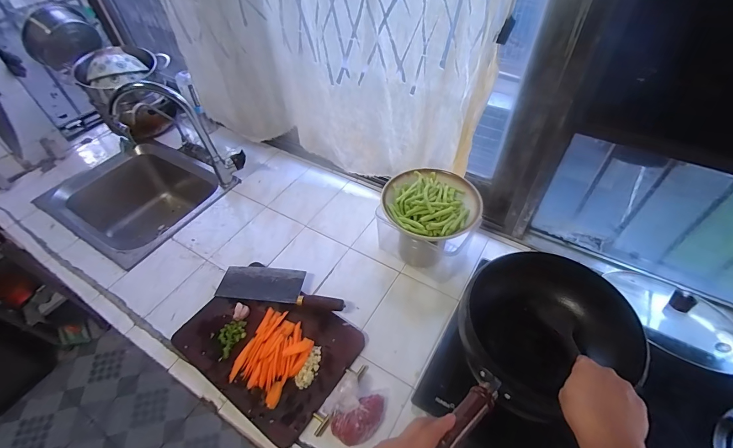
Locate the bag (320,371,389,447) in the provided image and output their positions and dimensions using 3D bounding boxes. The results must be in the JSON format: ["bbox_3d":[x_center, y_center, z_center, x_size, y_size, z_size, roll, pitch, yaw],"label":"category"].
[{"bbox_3d":[-0.025,0.333,0.634,0.111,0.054,0.110,19,52,18],"label":"bag"}]

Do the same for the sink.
[{"bbox_3d":[-0.676,-0.062,1.140,0.476,0.231,0.446,26,54,23],"label":"sink"}]

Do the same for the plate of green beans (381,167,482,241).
[{"bbox_3d":[0.142,-0.052,0.768,0.205,0.044,0.193,-1,48,1],"label":"plate of green beans"}]

